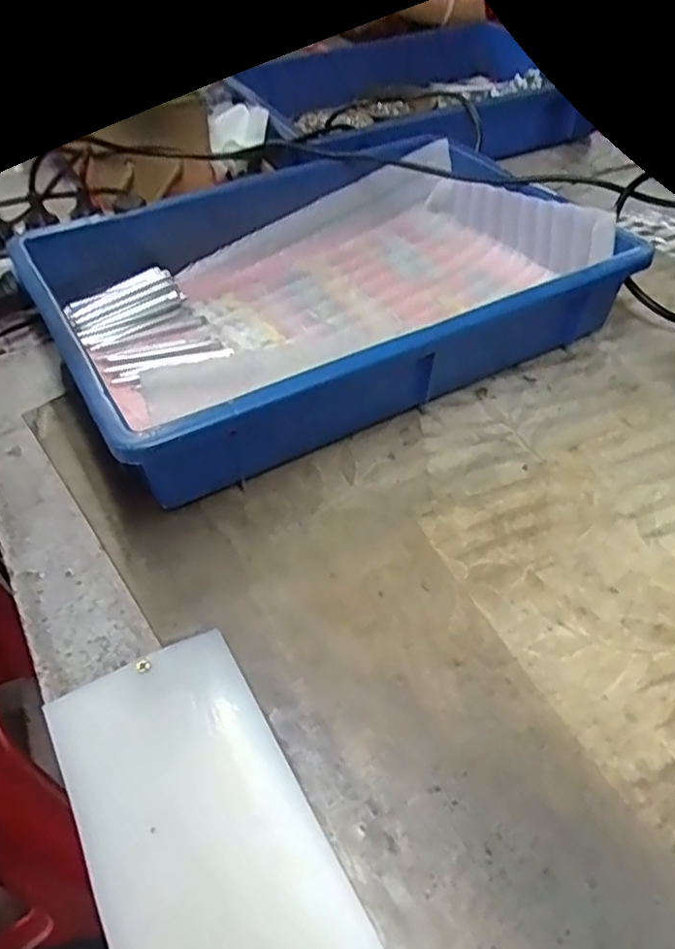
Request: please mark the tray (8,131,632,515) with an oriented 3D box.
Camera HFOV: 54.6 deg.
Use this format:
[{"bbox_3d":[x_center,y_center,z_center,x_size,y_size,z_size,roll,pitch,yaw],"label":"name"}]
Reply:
[{"bbox_3d":[-0.008,-0.142,0.525,0.405,0.093,0.269,-23,49,-21],"label":"tray"}]

